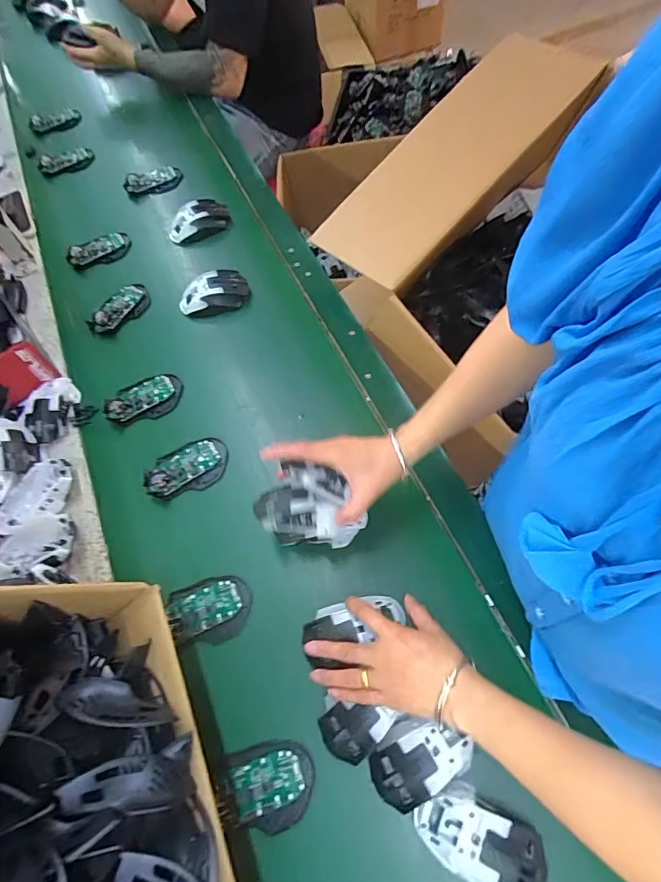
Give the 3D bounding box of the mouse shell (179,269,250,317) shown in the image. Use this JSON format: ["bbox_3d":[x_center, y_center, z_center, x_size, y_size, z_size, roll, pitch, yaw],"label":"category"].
[{"bbox_3d":[-0.196,-0.247,0.770,0.118,0.037,0.066,-15,62,-5],"label":"mouse shell"}]

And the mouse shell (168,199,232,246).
[{"bbox_3d":[-0.252,-0.418,0.872,0.115,0.040,0.074,-26,63,-10],"label":"mouse shell"}]

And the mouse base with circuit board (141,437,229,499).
[{"bbox_3d":[-0.200,0.036,0.637,0.113,0.025,0.067,-20,62,-7],"label":"mouse base with circuit board"}]

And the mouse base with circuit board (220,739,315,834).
[{"bbox_3d":[-0.064,0.350,0.465,0.091,0.015,0.072,-9,62,-2],"label":"mouse base with circuit board"}]

